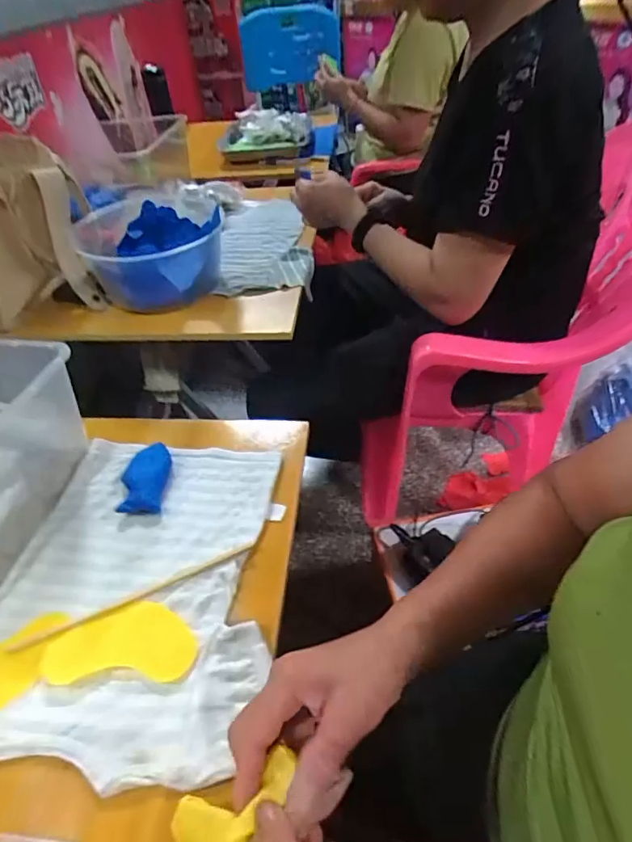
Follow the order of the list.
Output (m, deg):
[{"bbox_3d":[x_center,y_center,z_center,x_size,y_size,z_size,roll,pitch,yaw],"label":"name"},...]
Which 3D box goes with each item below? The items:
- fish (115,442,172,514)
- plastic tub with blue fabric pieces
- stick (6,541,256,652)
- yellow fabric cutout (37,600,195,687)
[{"bbox_3d":[-0.193,0.062,0.536,0.051,0.016,0.095,-7,44,-3],"label":"fish"},{"bbox_3d":[-0.248,-0.278,0.763,0.232,0.091,0.264,-18,45,-14],"label":"plastic tub with blue fabric pieces"},{"bbox_3d":[-0.163,0.159,0.437,0.221,0.008,0.011,-19,46,-15],"label":"stick"},{"bbox_3d":[-0.167,0.189,0.410,0.127,0.004,0.063,-3,44,2],"label":"yellow fabric cutout"}]

